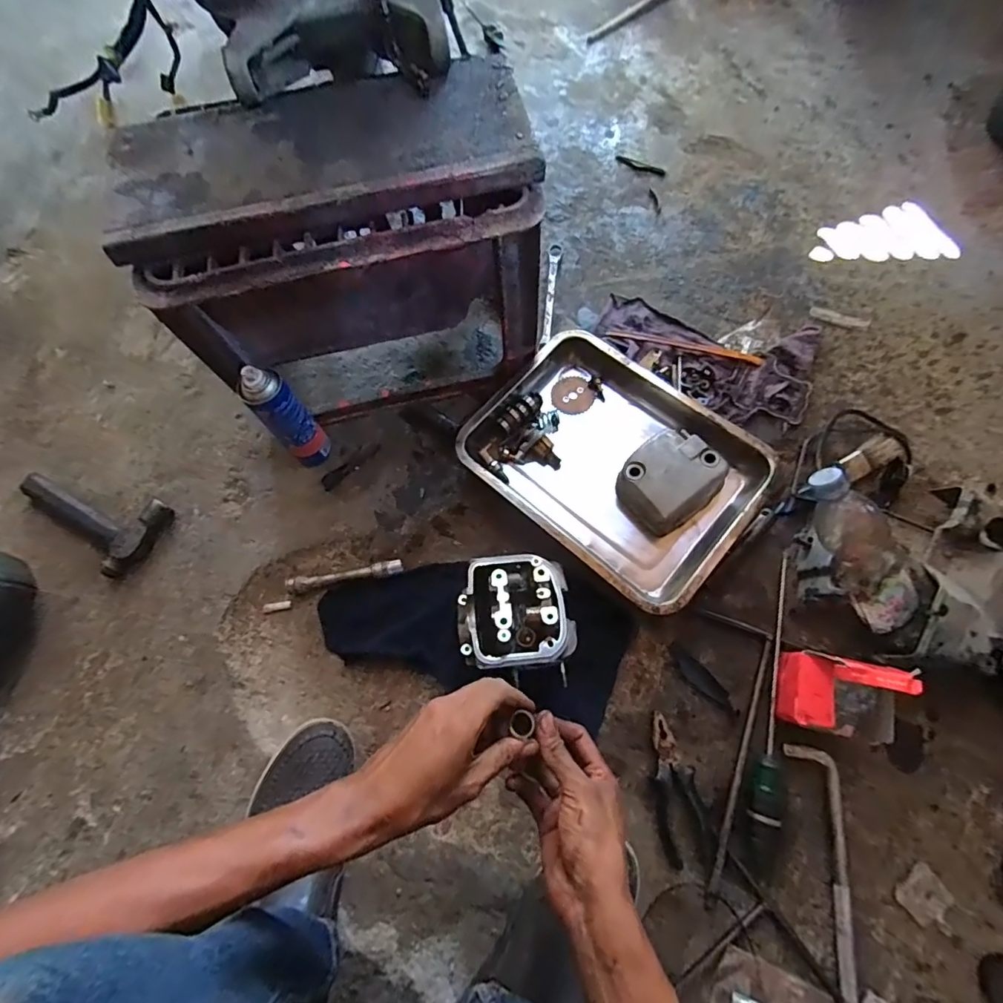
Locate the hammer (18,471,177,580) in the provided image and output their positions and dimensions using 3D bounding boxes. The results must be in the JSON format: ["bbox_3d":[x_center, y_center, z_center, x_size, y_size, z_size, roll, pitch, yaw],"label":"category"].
[{"bbox_3d":[-0.550,0.012,0.652,0.206,0.025,0.104,26,76,9],"label":"hammer"}]

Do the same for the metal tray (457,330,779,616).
[{"bbox_3d":[0.142,-0.055,0.644,0.345,0.068,0.257,40,79,13],"label":"metal tray"}]

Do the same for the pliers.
[{"bbox_3d":[0.195,0.326,0.555,0.057,0.018,0.152,-15,73,-2],"label":"pliers"}]

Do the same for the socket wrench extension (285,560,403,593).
[{"bbox_3d":[-0.203,0.097,0.637,0.145,0.016,0.019,-10,73,-1],"label":"socket wrench extension"}]

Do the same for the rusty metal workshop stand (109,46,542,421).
[{"bbox_3d":[-0.169,-0.289,0.612,0.406,0.288,0.239,-15,73,-2],"label":"rusty metal workshop stand"}]

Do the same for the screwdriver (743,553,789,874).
[{"bbox_3d":[0.322,0.238,0.577,0.038,0.029,0.348,12,74,6],"label":"screwdriver"}]

